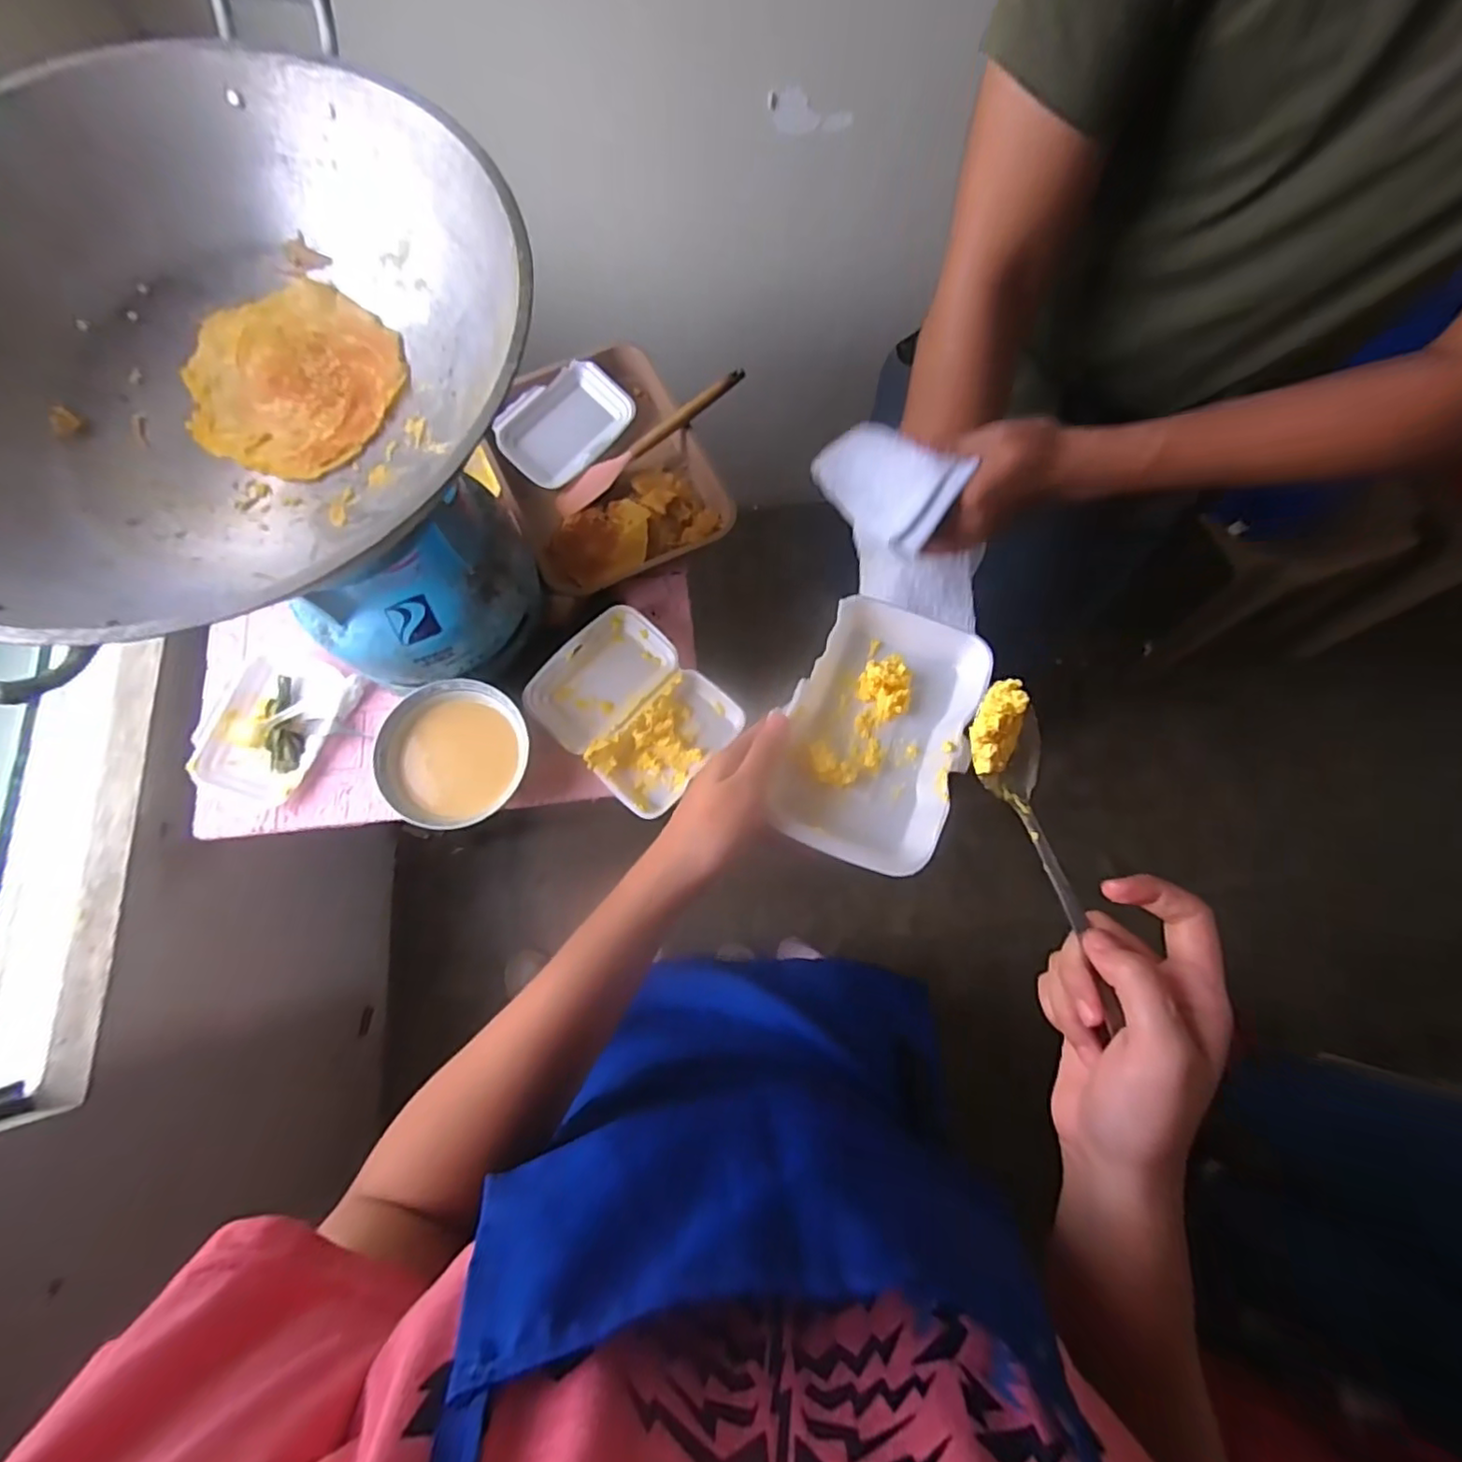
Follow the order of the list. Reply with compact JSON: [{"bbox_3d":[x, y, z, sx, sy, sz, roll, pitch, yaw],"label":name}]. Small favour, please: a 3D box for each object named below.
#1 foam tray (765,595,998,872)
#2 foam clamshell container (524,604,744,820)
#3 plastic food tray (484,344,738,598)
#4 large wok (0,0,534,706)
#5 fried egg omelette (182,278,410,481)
[{"bbox_3d":[0.096,-0.002,0.413,0.109,0.037,0.179,26,75,6],"label":"foam tray"},{"bbox_3d":[-0.121,-0.029,0.788,0.225,0.040,0.184,41,77,10],"label":"foam clamshell container"},{"bbox_3d":[-0.178,-0.366,0.878,0.268,0.048,0.342,-25,76,-8],"label":"plastic food tray"},{"bbox_3d":[-0.365,-0.259,0.454,0.448,0.122,0.458,-36,78,-10],"label":"large wok"},{"bbox_3d":[-0.357,-0.287,0.514,0.169,0.019,0.161,0,74,-1],"label":"fried egg omelette"}]

